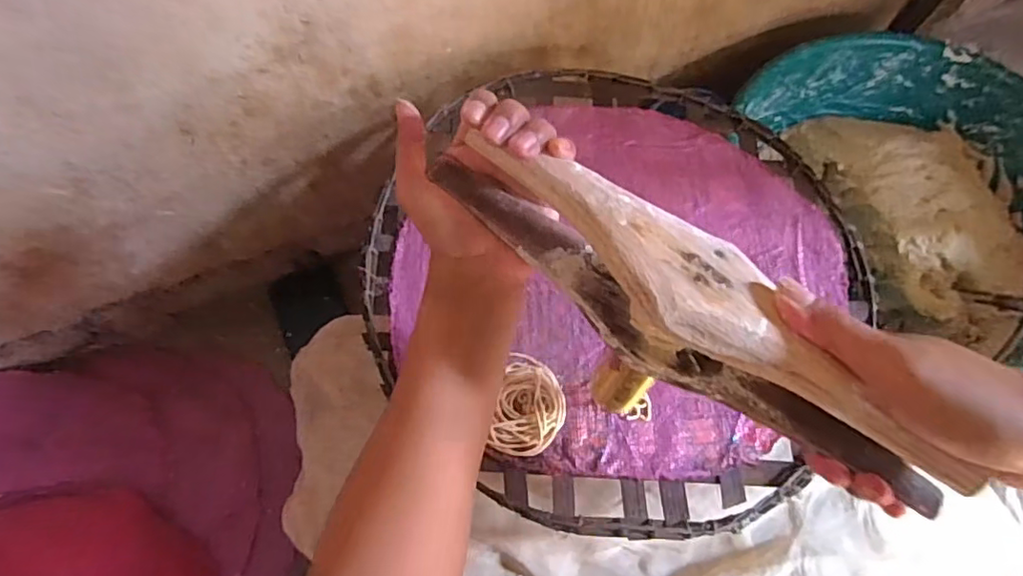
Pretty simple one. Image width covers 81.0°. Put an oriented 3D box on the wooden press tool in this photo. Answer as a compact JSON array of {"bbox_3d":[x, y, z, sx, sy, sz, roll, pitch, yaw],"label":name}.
[{"bbox_3d":[0.085,0.005,0.314,0.304,0.050,0.062,37,71,15],"label":"wooden press tool"}]

